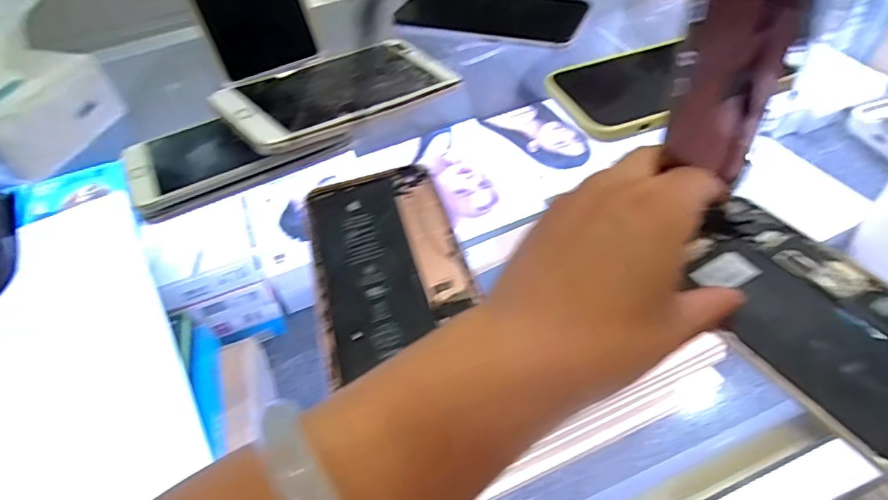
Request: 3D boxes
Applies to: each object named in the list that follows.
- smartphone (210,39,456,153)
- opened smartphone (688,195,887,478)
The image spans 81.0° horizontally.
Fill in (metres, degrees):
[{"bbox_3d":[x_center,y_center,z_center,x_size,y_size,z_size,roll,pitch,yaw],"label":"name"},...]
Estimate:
[{"bbox_3d":[-0.075,-0.110,0.346,0.148,0.011,0.089,-30,56,-32],"label":"smartphone"},{"bbox_3d":[0.165,0.035,0.214,0.075,0.005,0.149,-27,51,-17],"label":"opened smartphone"}]

